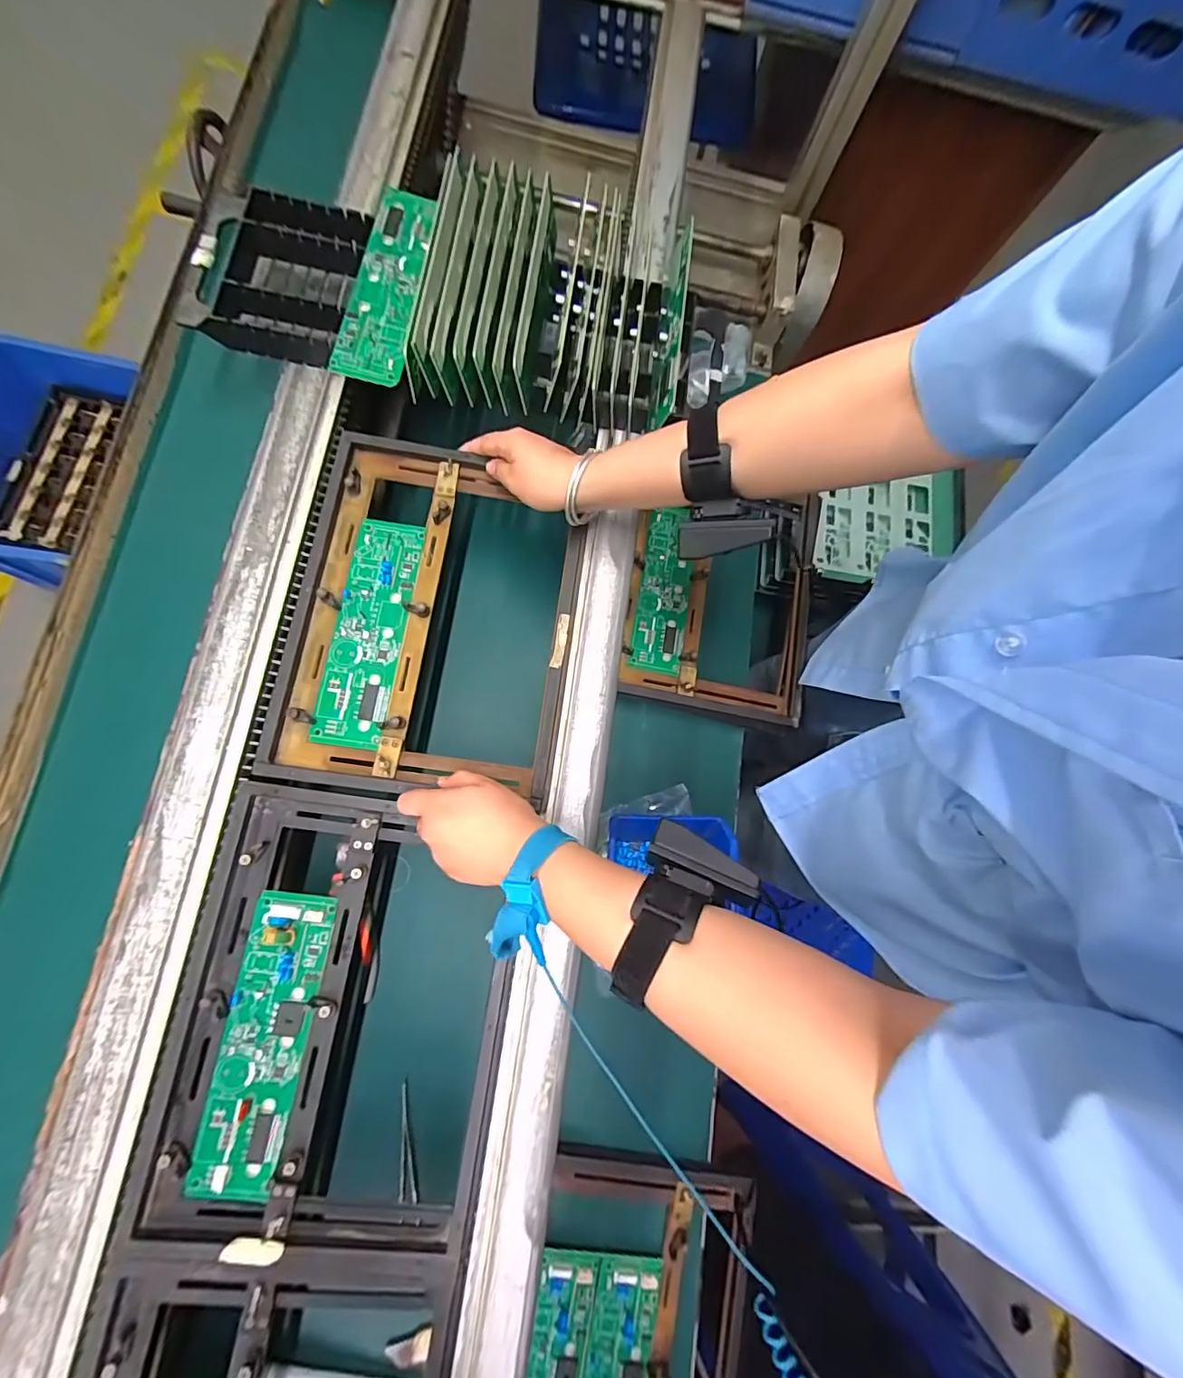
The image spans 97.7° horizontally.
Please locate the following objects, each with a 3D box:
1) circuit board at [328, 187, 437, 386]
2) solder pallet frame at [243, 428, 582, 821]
[{"bbox_3d":[-0.178,-0.349,0.446,0.057,0.007,0.185,8,80,-6],"label":"circuit board"},{"bbox_3d":[-0.132,-0.064,0.435,0.227,0.034,0.289,7,77,3],"label":"solder pallet frame"}]

